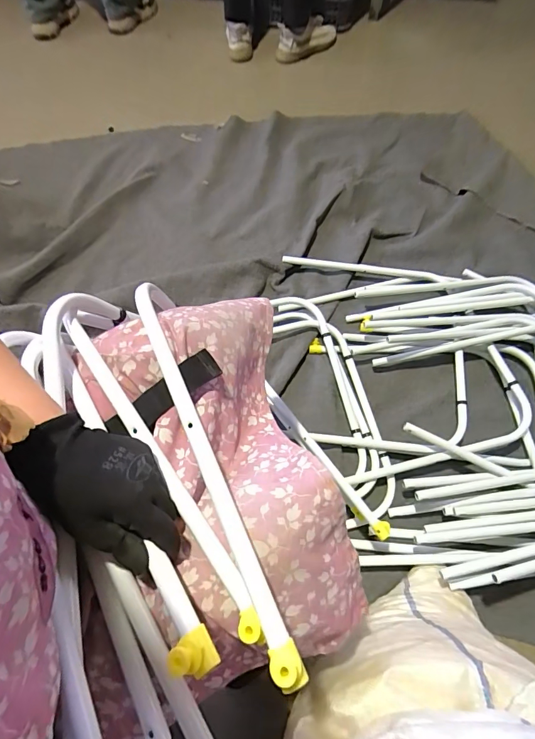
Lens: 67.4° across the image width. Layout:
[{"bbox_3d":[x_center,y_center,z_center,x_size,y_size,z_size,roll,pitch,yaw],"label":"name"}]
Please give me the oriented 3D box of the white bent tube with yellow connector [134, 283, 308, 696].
[{"bbox_3d":[-0.062,0.062,0.369,0.041,0.061,0.390,-23,62,-9],"label":"white bent tube with yellow connector"}]

